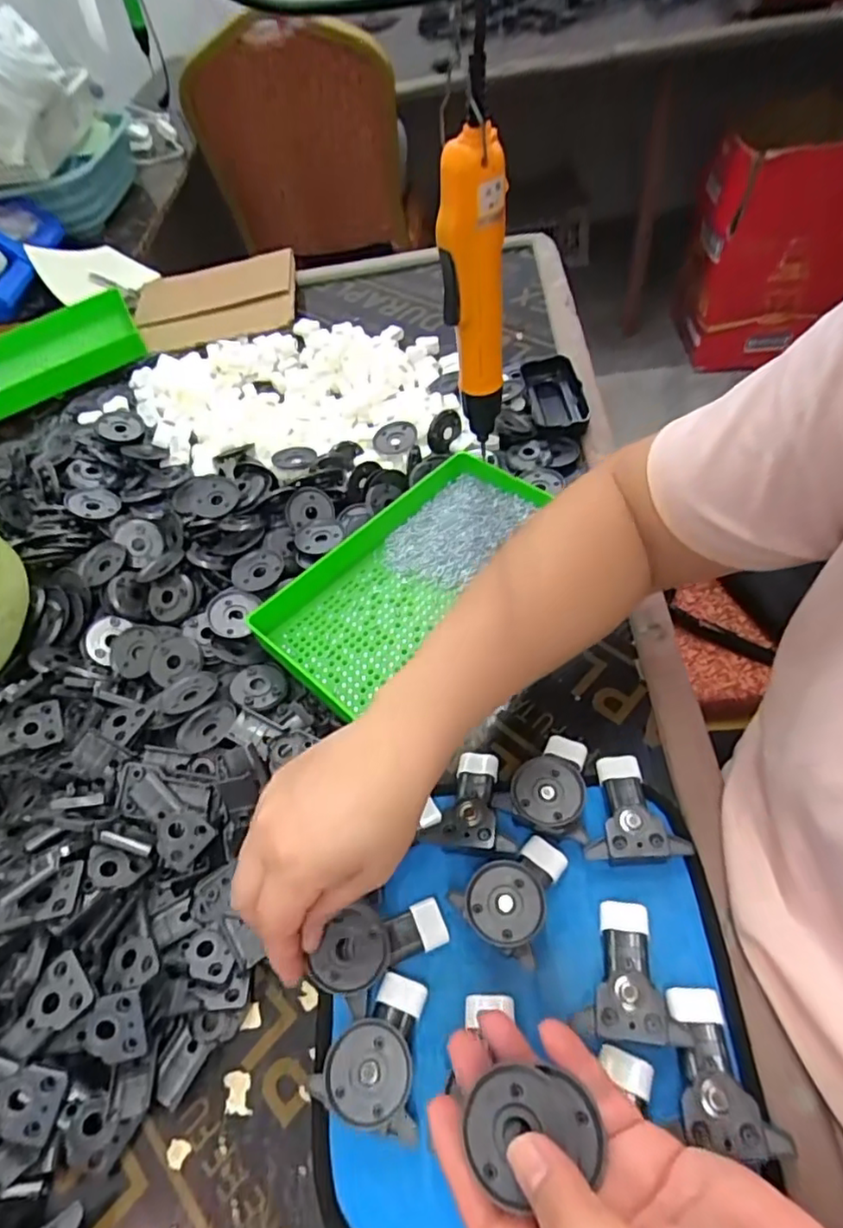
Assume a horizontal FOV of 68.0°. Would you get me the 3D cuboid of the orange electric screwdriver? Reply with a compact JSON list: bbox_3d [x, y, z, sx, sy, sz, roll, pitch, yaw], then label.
[{"bbox_3d":[0.037,-0.209,0.414,0.038,0.212,0.036,10,56,16],"label":"orange electric screwdriver"}]

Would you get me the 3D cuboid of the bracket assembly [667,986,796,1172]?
[{"bbox_3d":[0.139,0.213,0.295,0.043,0.018,0.067,-6,39,1],"label":"bracket assembly"}]

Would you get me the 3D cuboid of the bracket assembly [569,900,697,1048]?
[{"bbox_3d":[0.107,0.184,0.326,0.051,0.023,0.064,0,56,5],"label":"bracket assembly"}]

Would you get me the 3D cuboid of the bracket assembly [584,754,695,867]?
[{"bbox_3d":[0.122,0.116,0.372,0.055,0.023,0.067,-6,55,1],"label":"bracket assembly"}]

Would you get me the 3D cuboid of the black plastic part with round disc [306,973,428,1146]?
[{"bbox_3d":[-0.022,0.220,0.319,0.053,0.024,0.064,10,57,12],"label":"black plastic part with round disc"}]

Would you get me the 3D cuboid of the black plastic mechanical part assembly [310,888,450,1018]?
[{"bbox_3d":[-0.022,0.179,0.339,0.075,0.028,0.037,-21,55,-31],"label":"black plastic mechanical part assembly"}]

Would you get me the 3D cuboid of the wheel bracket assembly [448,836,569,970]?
[{"bbox_3d":[0.057,0.161,0.350,0.065,0.024,0.051,-28,58,-14],"label":"wheel bracket assembly"}]

